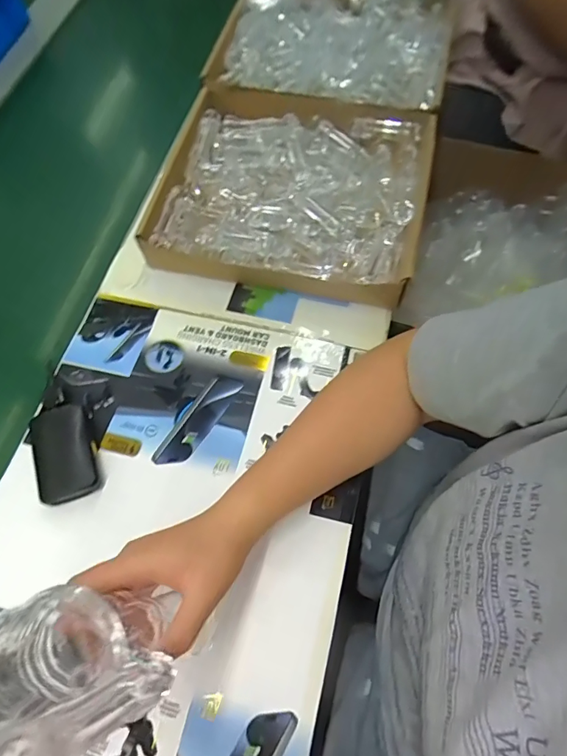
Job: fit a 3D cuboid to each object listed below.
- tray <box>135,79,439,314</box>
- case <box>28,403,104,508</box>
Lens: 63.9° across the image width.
[{"bbox_3d":[0.014,-0.234,0.559,0.304,0.056,0.287,11,65,7],"label":"tray"},{"bbox_3d":[-0.211,0.072,0.440,0.054,0.020,0.094,-19,65,-7],"label":"case"}]

